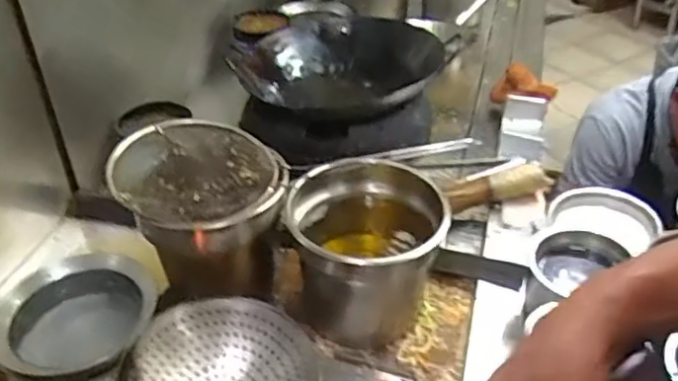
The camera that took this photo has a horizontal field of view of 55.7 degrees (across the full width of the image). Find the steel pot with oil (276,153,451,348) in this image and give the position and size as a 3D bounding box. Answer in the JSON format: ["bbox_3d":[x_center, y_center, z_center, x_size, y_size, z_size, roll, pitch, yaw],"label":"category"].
[{"bbox_3d":[0.035,0.102,0.967,0.257,0.212,0.218,-3,37,-2],"label":"steel pot with oil"}]

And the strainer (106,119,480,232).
[{"bbox_3d":[-0.069,-0.045,0.969,0.538,0.079,0.239,-2,37,-1],"label":"strainer"}]

